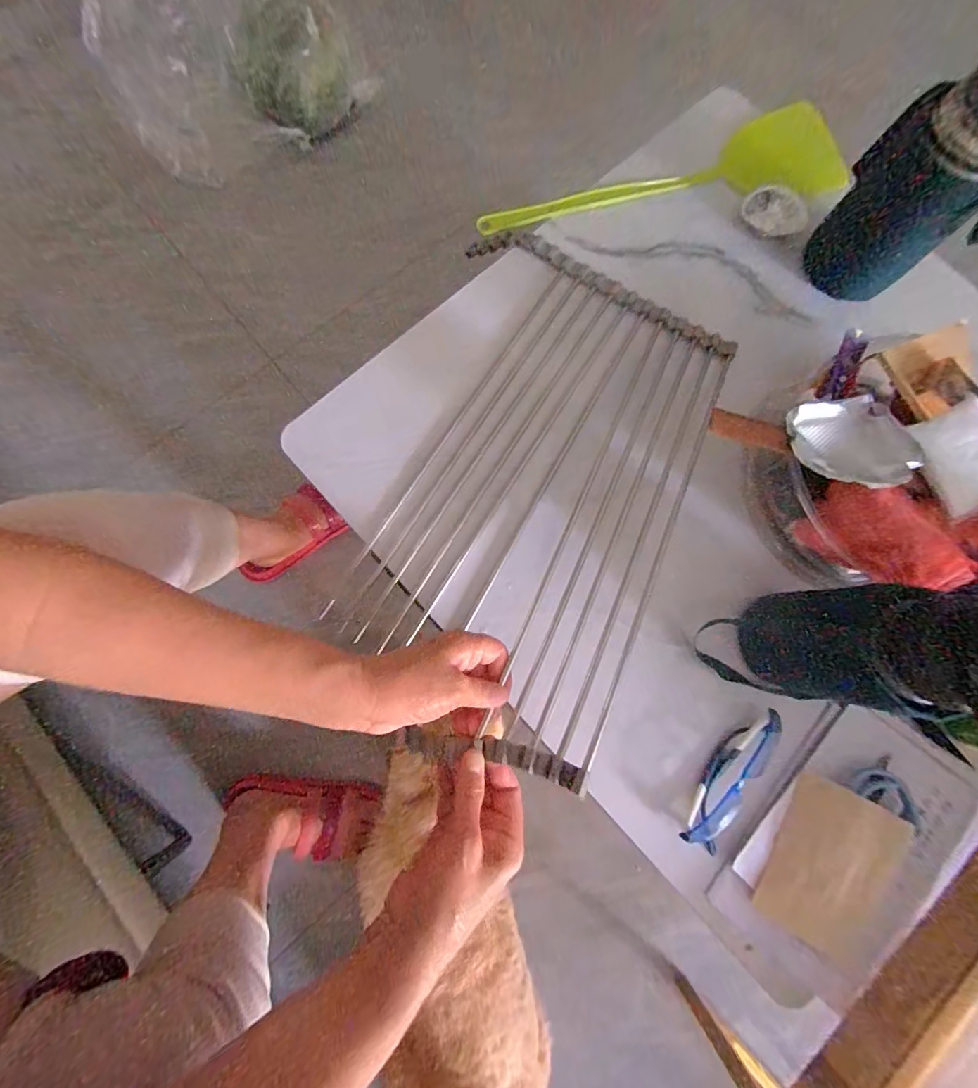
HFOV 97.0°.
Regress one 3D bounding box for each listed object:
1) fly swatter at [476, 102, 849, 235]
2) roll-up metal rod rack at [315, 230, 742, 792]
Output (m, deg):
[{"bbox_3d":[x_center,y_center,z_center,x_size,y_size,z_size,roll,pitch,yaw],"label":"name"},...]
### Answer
[{"bbox_3d":[0.214,-0.437,0.521,0.464,0.037,0.089,-14,80,-3],"label":"fly swatter"},{"bbox_3d":[0.049,-0.064,0.420,0.264,0.047,0.494,19,74,18],"label":"roll-up metal rod rack"}]

